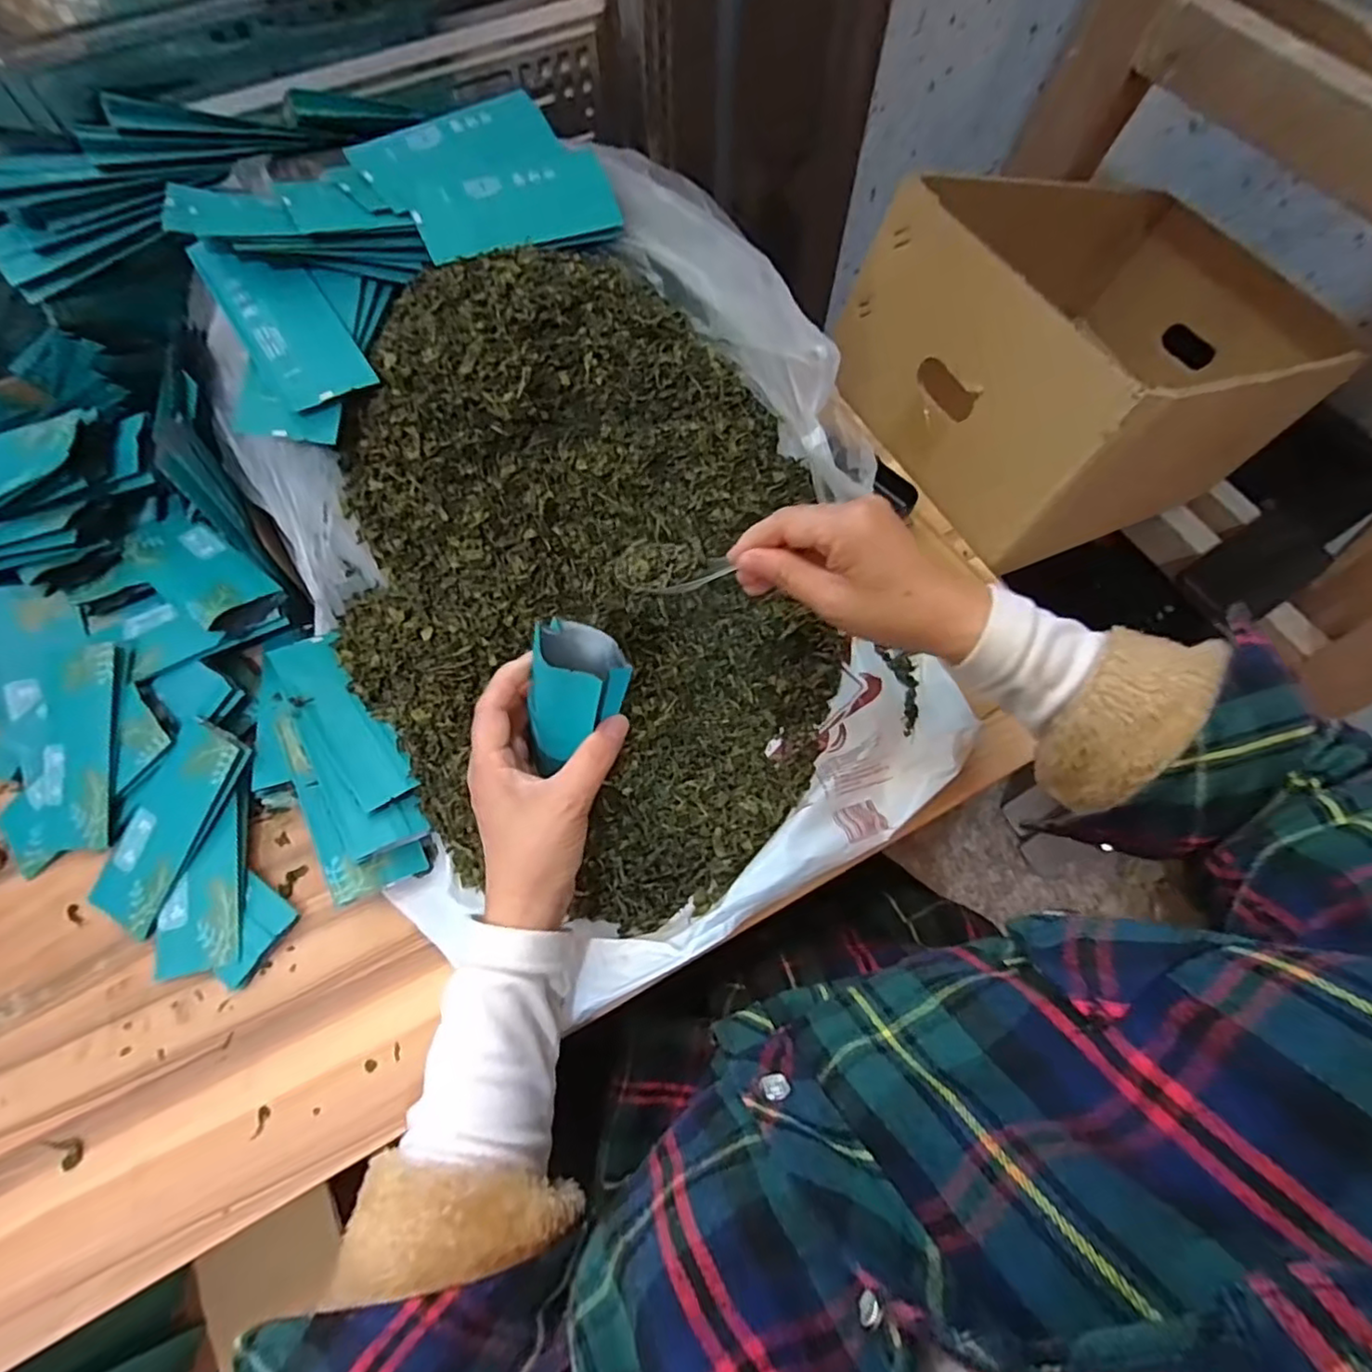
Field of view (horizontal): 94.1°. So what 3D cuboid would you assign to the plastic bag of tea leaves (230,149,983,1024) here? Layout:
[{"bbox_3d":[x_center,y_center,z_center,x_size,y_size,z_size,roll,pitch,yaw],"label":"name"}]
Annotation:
[{"bbox_3d":[-0.044,-0.068,0.400,0.364,0.164,0.426,-26,69,-10],"label":"plastic bag of tea leaves"}]

